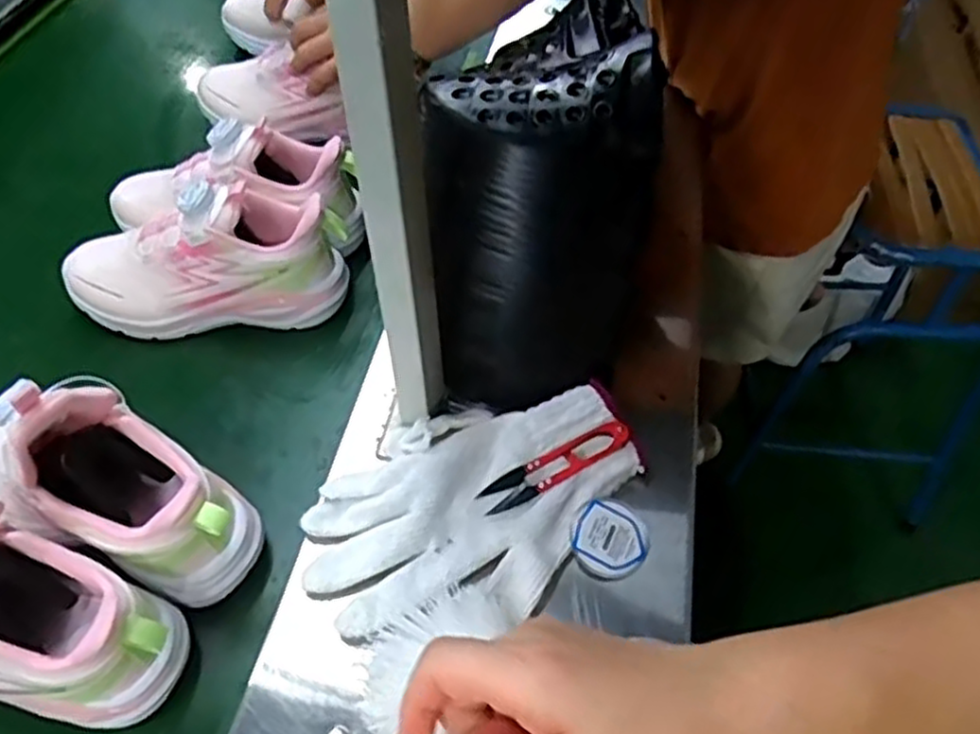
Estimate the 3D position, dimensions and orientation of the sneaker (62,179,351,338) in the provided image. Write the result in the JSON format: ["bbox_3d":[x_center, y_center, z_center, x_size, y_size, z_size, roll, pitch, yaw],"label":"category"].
[{"bbox_3d":[-0.221,-0.086,0.579,0.214,0.112,0.069,-4,52,-4],"label":"sneaker"}]

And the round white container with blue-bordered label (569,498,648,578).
[{"bbox_3d":[0.074,0.105,0.459,0.047,0.010,0.045,0,52,-1],"label":"round white container with blue-bordered label"}]

